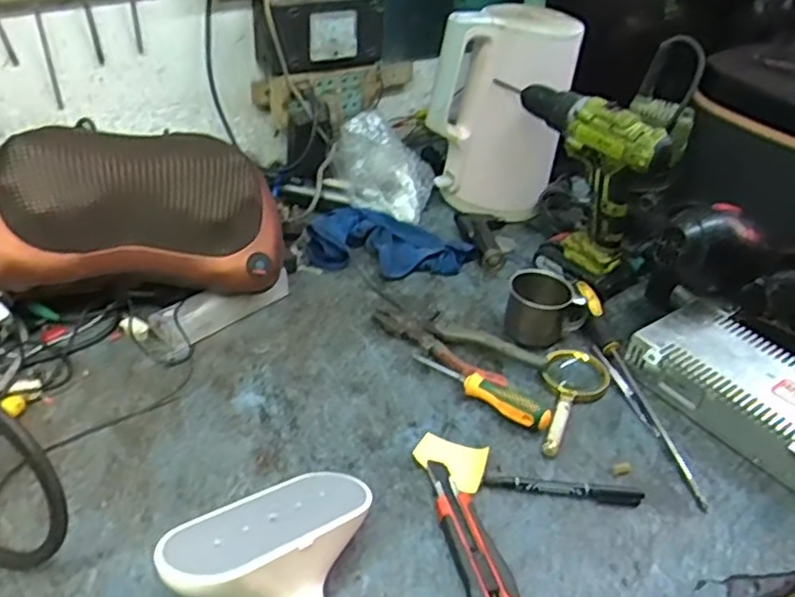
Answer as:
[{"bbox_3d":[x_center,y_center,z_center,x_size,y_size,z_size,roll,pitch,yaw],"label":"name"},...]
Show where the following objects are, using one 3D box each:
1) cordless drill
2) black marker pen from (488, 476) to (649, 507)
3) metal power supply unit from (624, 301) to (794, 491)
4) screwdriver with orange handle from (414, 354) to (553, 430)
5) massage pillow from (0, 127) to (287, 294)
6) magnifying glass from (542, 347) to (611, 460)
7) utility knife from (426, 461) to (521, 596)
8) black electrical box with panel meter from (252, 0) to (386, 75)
[{"bbox_3d":[0.209,-0.139,0.820,0.187,0.209,0.091,21,40,20],"label":"cordless drill"},{"bbox_3d":[0.143,0.165,0.587,0.134,0.008,0.017,5,37,0],"label":"black marker pen"},{"bbox_3d":[0.360,0.089,0.686,0.144,0.050,0.217,-20,44,-30],"label":"metal power supply unit"},{"bbox_3d":[0.081,0.083,0.668,0.152,0.032,0.023,30,44,30],"label":"screwdriver with orange handle"},{"bbox_3d":[-0.270,-0.087,0.708,0.293,0.159,0.100,-1,3,-21],"label":"massage pillow"},{"bbox_3d":[0.168,0.098,0.677,0.063,0.015,0.157,20,39,19],"label":"magnifying glass"},{"bbox_3d":[0.061,0.194,0.536,0.041,0.018,0.165,-5,38,-13],"label":"utility knife"},{"bbox_3d":[-0.100,-0.357,0.896,0.166,0.100,0.066,-19,43,-29],"label":"black electrical box with panel meter"}]

